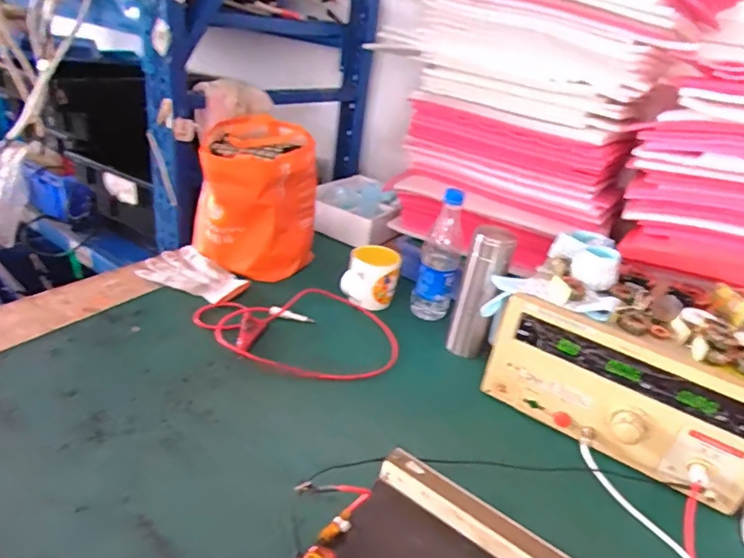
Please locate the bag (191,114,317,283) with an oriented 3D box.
[{"bbox_3d":[-0.218,-0.157,0.920,0.218,0.221,0.221,3,29,-11],"label":"bag"}]

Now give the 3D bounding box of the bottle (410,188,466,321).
[{"bbox_3d":[0.115,-0.030,0.830,0.065,0.245,0.055,10,28,1],"label":"bottle"}]

